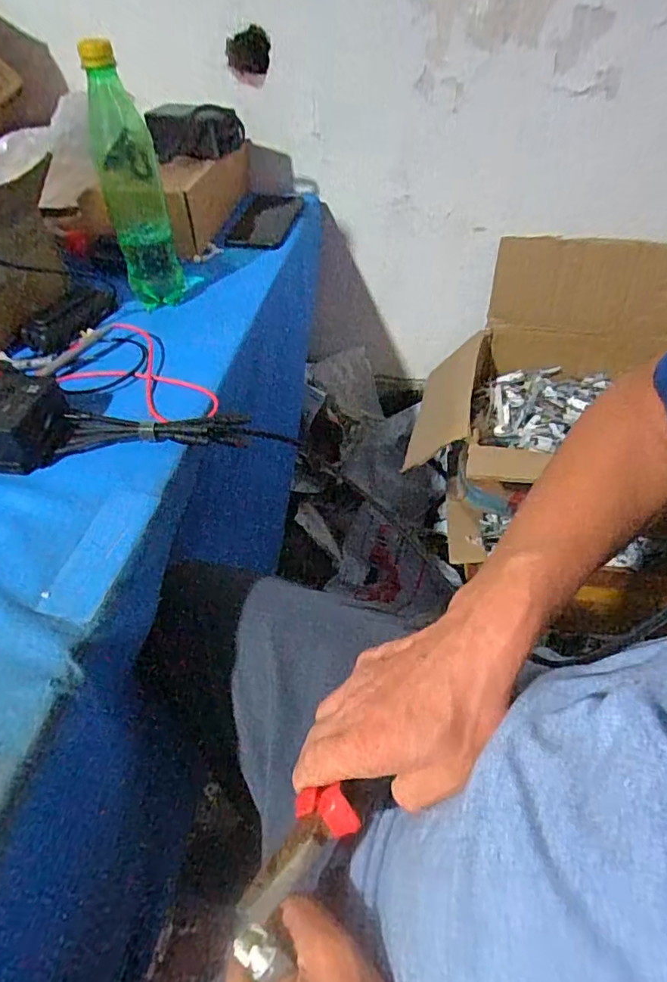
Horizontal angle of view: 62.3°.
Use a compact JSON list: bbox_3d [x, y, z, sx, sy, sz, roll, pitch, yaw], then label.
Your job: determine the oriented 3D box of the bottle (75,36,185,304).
[{"bbox_3d":[-0.210,-0.316,0.581,0.062,0.233,0.055,-16,49,-14],"label":"bottle"}]

